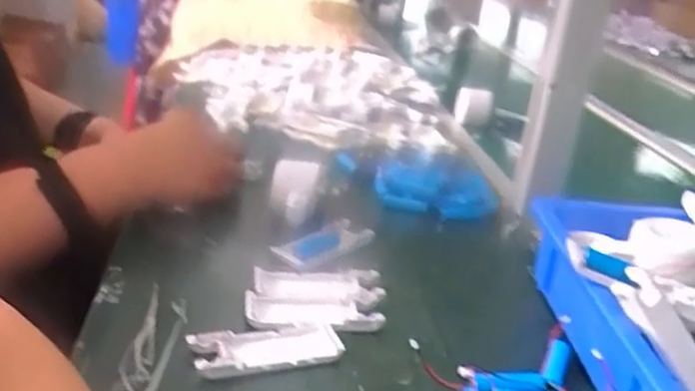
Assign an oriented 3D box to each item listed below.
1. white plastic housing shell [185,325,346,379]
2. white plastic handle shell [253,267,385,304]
[{"bbox_3d":[-0.058,0.111,0.501,0.105,0.014,0.037,-2,24,-17],"label":"white plastic housing shell"},{"bbox_3d":[-0.025,0.076,0.587,0.107,0.010,0.045,5,23,-2],"label":"white plastic handle shell"}]

